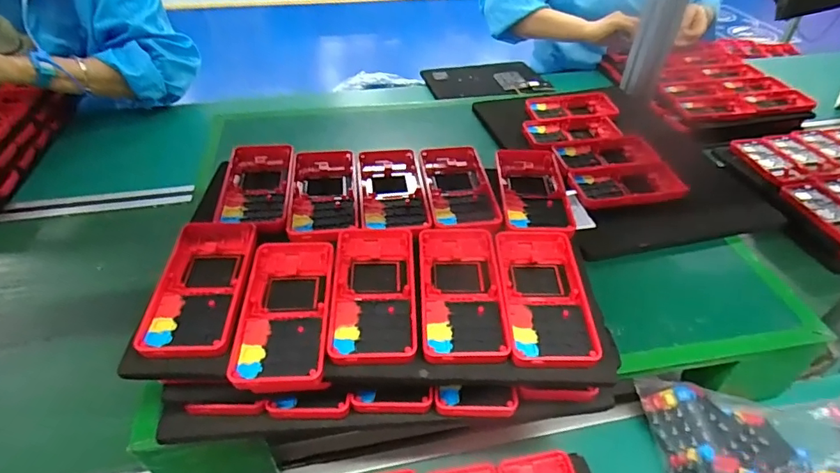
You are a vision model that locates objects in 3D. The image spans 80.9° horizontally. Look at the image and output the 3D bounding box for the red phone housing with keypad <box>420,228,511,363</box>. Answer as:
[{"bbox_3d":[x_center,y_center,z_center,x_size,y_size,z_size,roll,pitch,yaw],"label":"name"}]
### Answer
[{"bbox_3d":[0.032,0.039,0.386,0.062,0.013,0.131,1,42,-1],"label":"red phone housing with keypad"}]

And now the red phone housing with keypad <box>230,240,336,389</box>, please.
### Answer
[{"bbox_3d":[-0.099,0.051,0.368,0.063,0.016,0.127,-2,42,-4],"label":"red phone housing with keypad"}]

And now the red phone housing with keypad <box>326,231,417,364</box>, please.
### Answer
[{"bbox_3d":[-0.036,0.040,0.383,0.061,0.018,0.128,-1,42,-3],"label":"red phone housing with keypad"}]

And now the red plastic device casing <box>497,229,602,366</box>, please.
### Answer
[{"bbox_3d":[0.095,0.044,0.385,0.062,0.018,0.129,2,42,0],"label":"red plastic device casing"}]

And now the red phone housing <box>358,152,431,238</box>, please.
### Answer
[{"bbox_3d":[-0.027,-0.043,0.471,0.060,0.021,0.135,-4,42,-6],"label":"red phone housing"}]

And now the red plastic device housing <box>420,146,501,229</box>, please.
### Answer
[{"bbox_3d":[0.036,-0.046,0.483,0.060,0.022,0.122,-3,42,-6],"label":"red plastic device housing"}]

